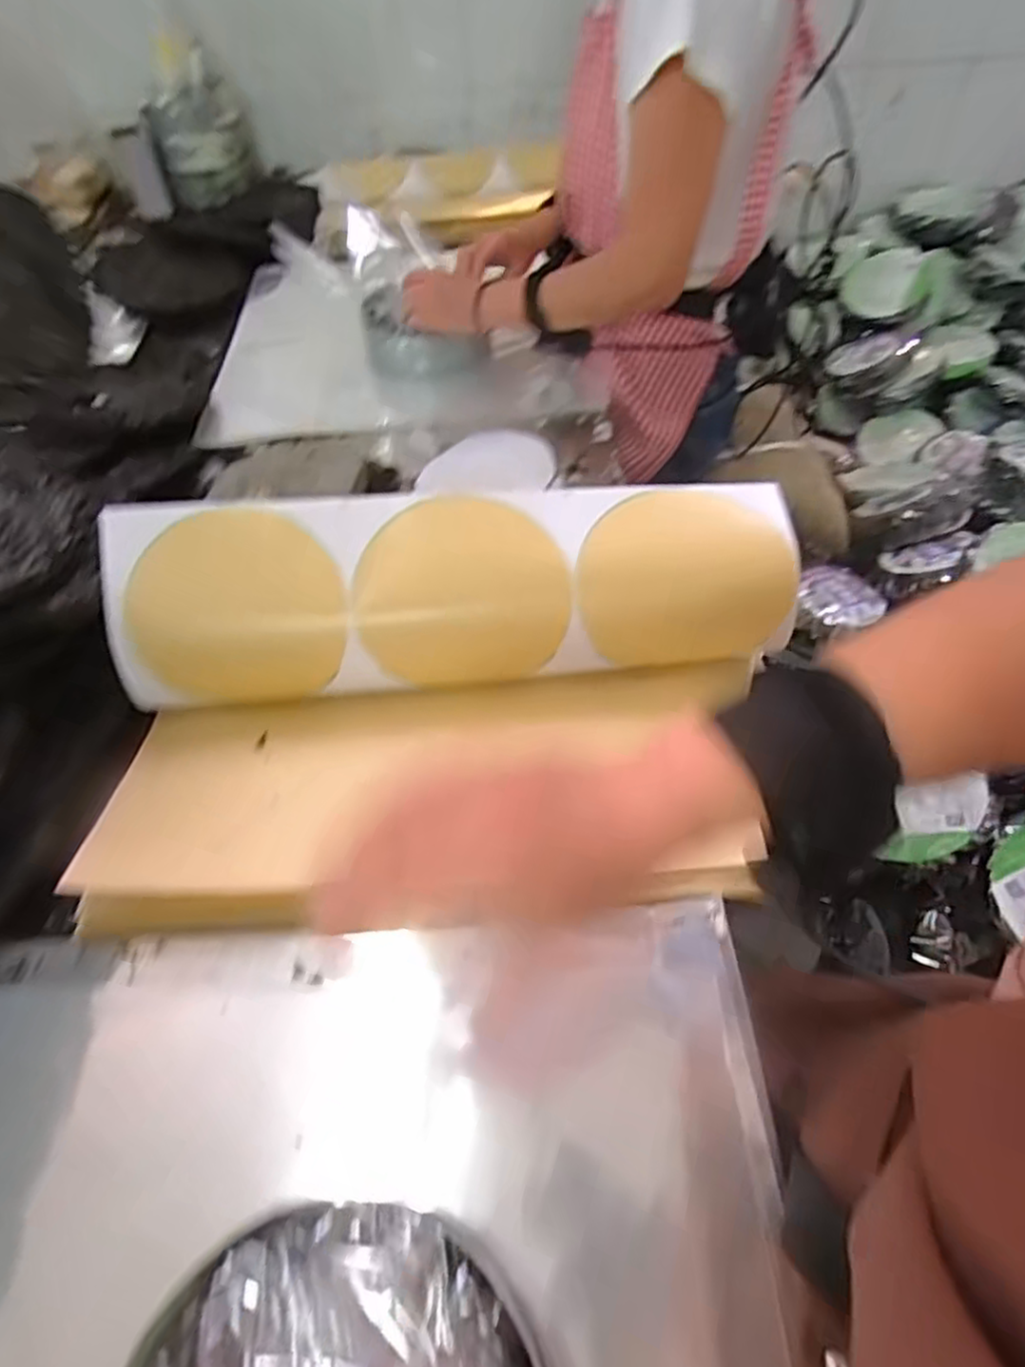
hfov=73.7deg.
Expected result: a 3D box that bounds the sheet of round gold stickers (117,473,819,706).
[{"bbox_3d":[-0.051,-0.072,0.510,0.485,0.151,0.060,-6,14,-3],"label":"sheet of round gold stickers"}]

